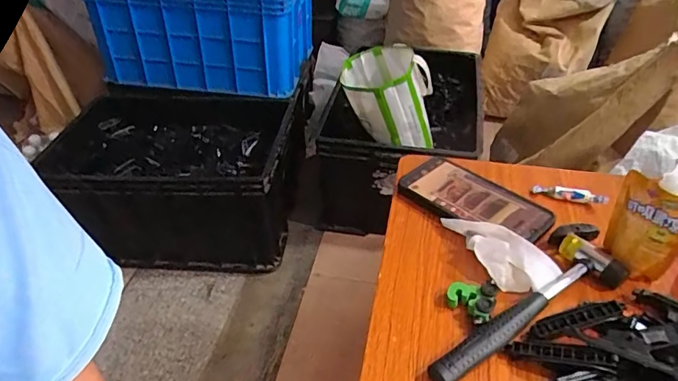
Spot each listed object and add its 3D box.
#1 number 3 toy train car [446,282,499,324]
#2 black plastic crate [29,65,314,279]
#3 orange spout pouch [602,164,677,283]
[{"bbox_3d":[0.117,0.097,0.432,0.041,0.017,0.041,17,42,21],"label":"number 3 toy train car"},{"bbox_3d":[-0.444,-0.039,1.404,0.632,0.281,0.451,5,39,7],"label":"black plastic crate"},{"bbox_3d":[0.275,0.022,0.437,0.029,0.104,0.073,-13,40,-15],"label":"orange spout pouch"}]

